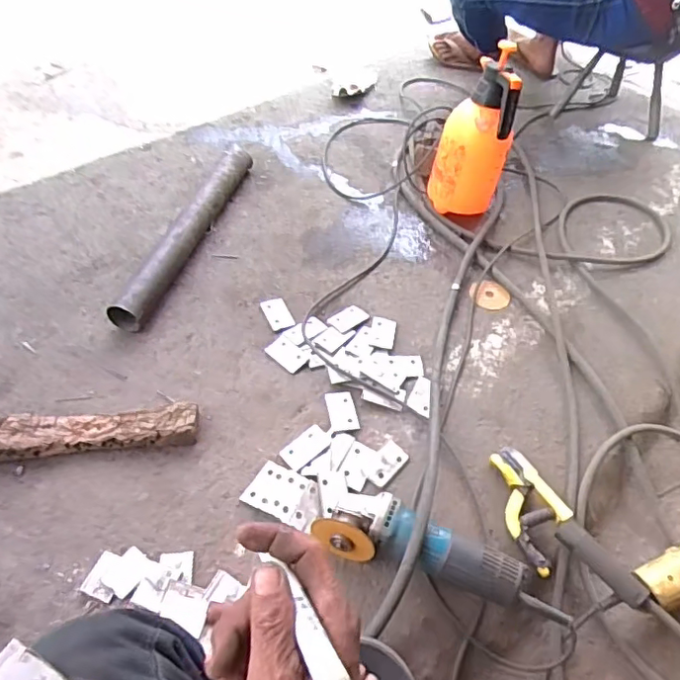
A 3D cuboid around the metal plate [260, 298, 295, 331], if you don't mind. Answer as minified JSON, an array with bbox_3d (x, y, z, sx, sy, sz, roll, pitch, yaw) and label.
[{"bbox_3d":[-0.111,-0.046,0.995,0.042,0.004,0.088,-11,44,-19],"label":"metal plate"}]

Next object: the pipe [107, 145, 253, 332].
[{"bbox_3d":[-0.293,-0.225,1.109,0.055,0.068,0.531,13,49,11],"label":"pipe"}]

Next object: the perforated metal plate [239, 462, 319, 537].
[{"bbox_3d":[-0.075,0.212,0.764,0.101,0.004,0.066,20,51,17],"label":"perforated metal plate"}]

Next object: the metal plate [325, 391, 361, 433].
[{"bbox_3d":[0.004,0.110,0.863,0.042,0.004,0.069,-6,54,-11],"label":"metal plate"}]

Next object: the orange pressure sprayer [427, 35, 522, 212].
[{"bbox_3d":[0.266,-0.394,1.124,0.145,0.303,0.132,10,49,6],"label":"orange pressure sprayer"}]

